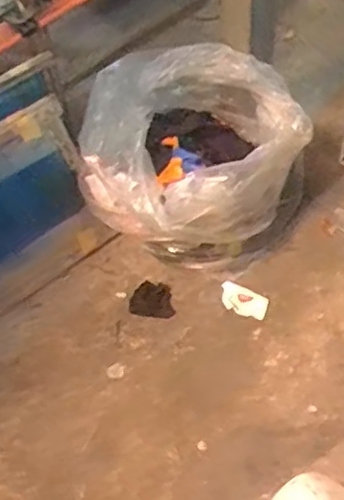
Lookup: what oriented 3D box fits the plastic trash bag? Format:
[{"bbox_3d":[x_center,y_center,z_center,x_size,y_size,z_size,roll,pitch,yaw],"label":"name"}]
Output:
[{"bbox_3d":[0.061,-0.236,1.710,0.523,0.340,0.510,17,57,16],"label":"plastic trash bag"}]

